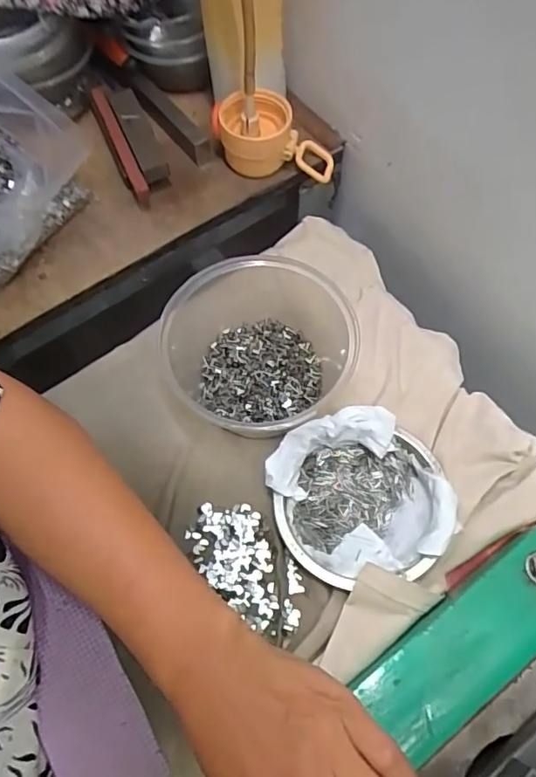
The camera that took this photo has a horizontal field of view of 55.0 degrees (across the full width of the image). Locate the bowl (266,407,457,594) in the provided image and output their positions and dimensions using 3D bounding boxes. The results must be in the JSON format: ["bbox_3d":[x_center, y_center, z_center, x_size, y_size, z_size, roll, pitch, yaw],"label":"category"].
[{"bbox_3d":[0.067,0.078,0.375,0.121,0.028,0.119,-1,65,1],"label":"bowl"}]

